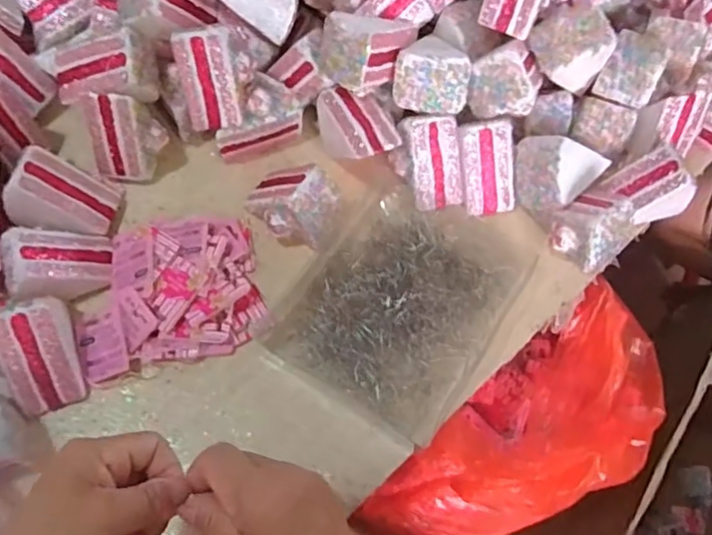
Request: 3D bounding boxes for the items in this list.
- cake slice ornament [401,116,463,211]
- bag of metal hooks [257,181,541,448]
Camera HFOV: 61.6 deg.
[{"bbox_3d":[0.073,-0.107,0.597,0.050,0.046,0.089,-12,107,-6],"label":"cake slice ornament"},{"bbox_3d":[0.047,0.022,0.553,0.176,0.020,0.227,30,65,11],"label":"bag of metal hooks"}]

